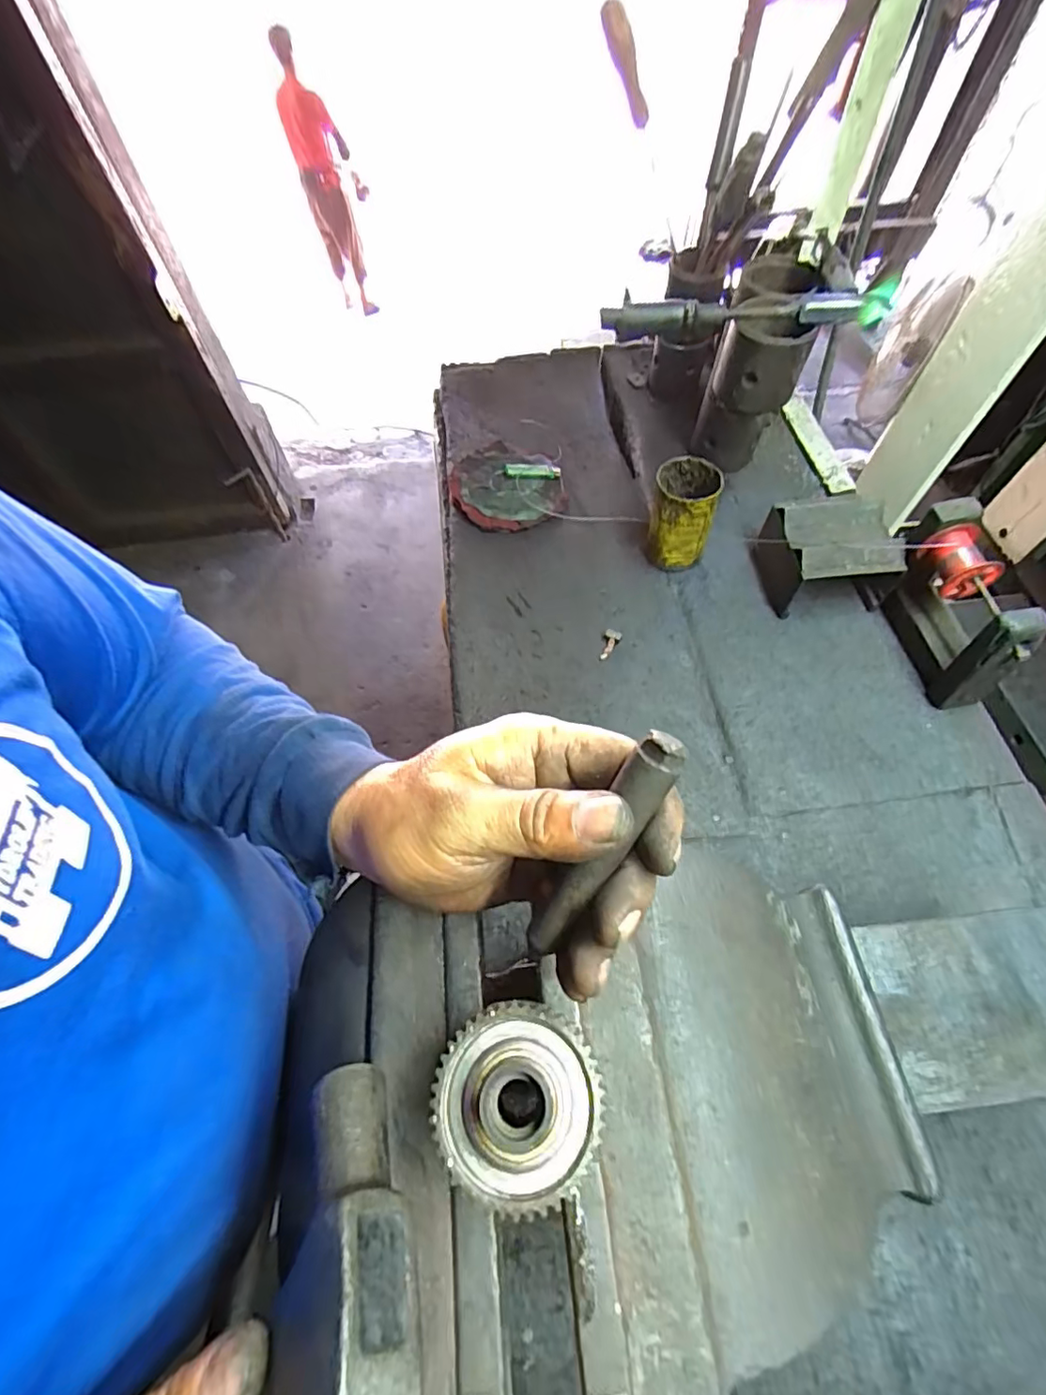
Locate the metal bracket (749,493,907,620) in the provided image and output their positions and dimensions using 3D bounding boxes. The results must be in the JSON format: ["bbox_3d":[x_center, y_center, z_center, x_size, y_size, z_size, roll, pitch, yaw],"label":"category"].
[{"bbox_3d":[0.351,-0.170,0.655,0.122,0.095,0.117,-4,58,-1],"label":"metal bracket"}]

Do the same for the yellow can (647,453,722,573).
[{"bbox_3d":[0.195,-0.224,0.685,0.071,0.113,0.072,-1,58,2],"label":"yellow can"}]

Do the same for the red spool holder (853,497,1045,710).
[{"bbox_3d":[0.443,-0.090,0.578,0.056,0.148,0.171,-12,58,-5],"label":"red spool holder"}]

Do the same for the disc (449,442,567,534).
[{"bbox_3d":[-0.027,-0.310,0.800,0.150,0.027,0.169,-21,60,-11],"label":"disc"}]

